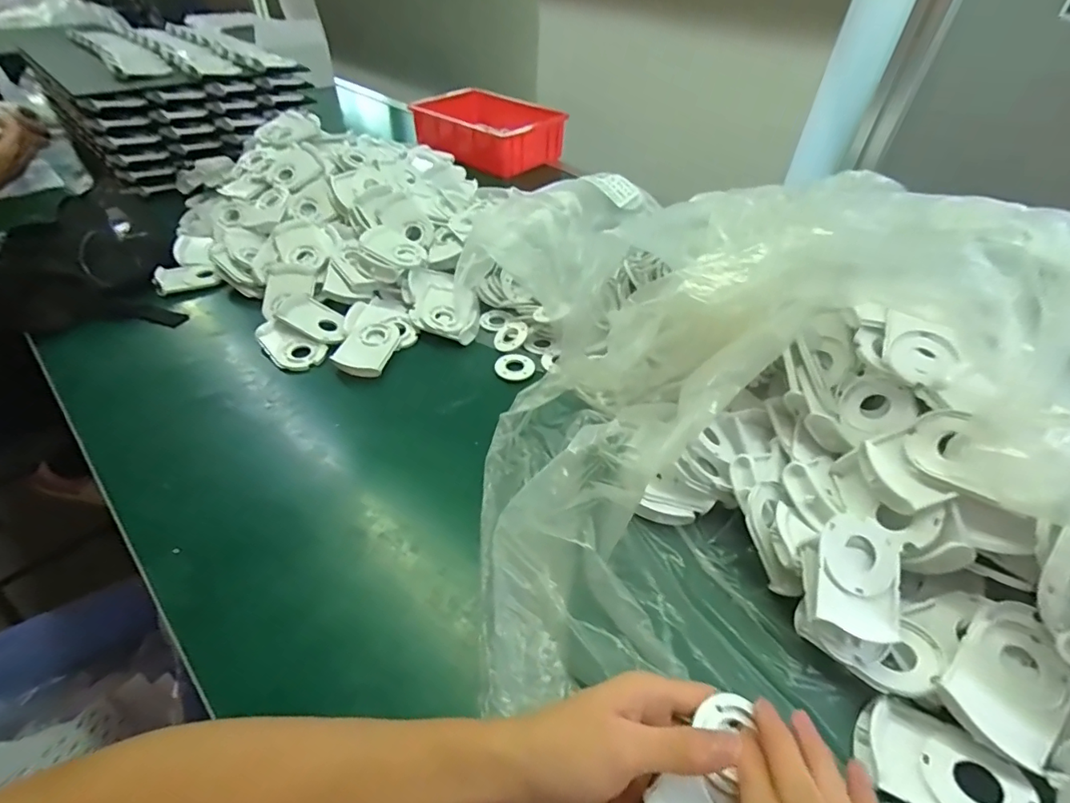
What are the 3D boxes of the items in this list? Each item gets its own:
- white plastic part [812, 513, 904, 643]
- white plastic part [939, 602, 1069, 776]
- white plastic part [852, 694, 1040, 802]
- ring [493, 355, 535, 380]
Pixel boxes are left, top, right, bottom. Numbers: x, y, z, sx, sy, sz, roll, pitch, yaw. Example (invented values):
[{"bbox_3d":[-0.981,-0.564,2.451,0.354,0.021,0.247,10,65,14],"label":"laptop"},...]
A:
[{"bbox_3d":[0.216,0.119,0.345,0.057,0.019,0.075,18,67,-2],"label":"white plastic part"},{"bbox_3d":[0.292,0.168,0.307,0.086,0.020,0.056,-28,52,-29],"label":"white plastic part"},{"bbox_3d":[0.238,0.213,0.300,0.082,0.020,0.060,24,47,21],"label":"white plastic part"},{"bbox_3d":[-0.022,-0.040,0.579,0.043,0.009,0.042,2,43,-2],"label":"ring"}]

